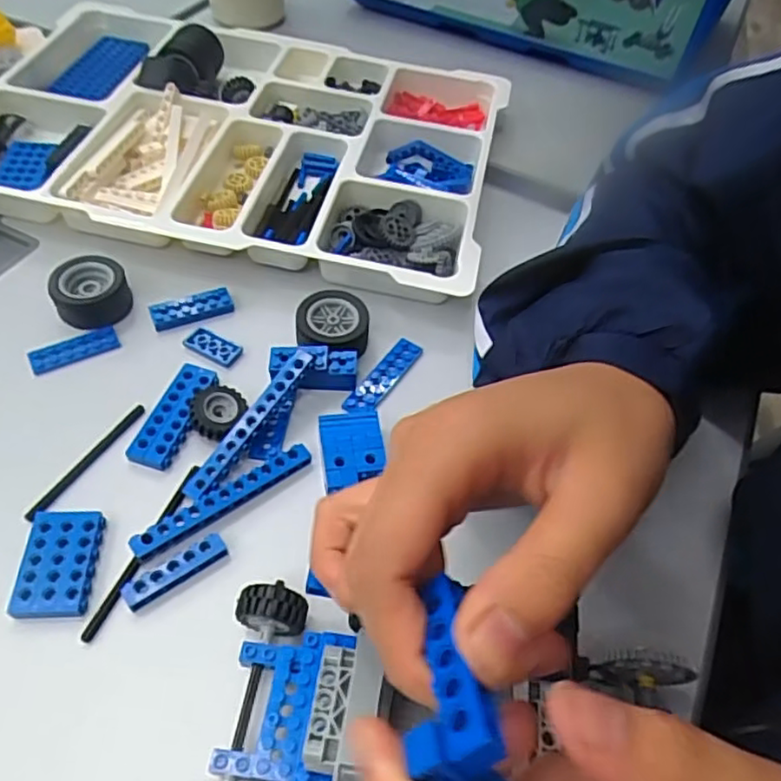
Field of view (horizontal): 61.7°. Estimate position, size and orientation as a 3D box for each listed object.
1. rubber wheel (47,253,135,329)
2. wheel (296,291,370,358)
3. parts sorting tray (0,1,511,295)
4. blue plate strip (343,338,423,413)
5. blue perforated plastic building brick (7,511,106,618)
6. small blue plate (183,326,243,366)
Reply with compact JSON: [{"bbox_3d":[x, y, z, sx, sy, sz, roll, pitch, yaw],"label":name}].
[{"bbox_3d":[-0.178,-0.058,0.389,0.041,0.026,0.037,-22,57,-21],"label":"rubber wheel"},{"bbox_3d":[-0.034,-0.037,0.386,0.041,0.023,0.041,2,52,-3],"label":"wheel"},{"bbox_3d":[-0.130,-0.196,0.491,0.409,0.045,0.269,11,52,4],"label":"parts sorting tray"},{"bbox_3d":[-0.004,-0.008,0.383,0.017,0.007,0.061,32,56,19],"label":"blue plate strip"},{"bbox_3d":[-0.152,0.078,0.298,0.031,0.005,0.048,0,52,-5],"label":"blue perforated plastic building brick"},{"bbox_3d":[-0.105,-0.026,0.385,0.034,0.005,0.015,26,54,15],"label":"small blue plate"}]

